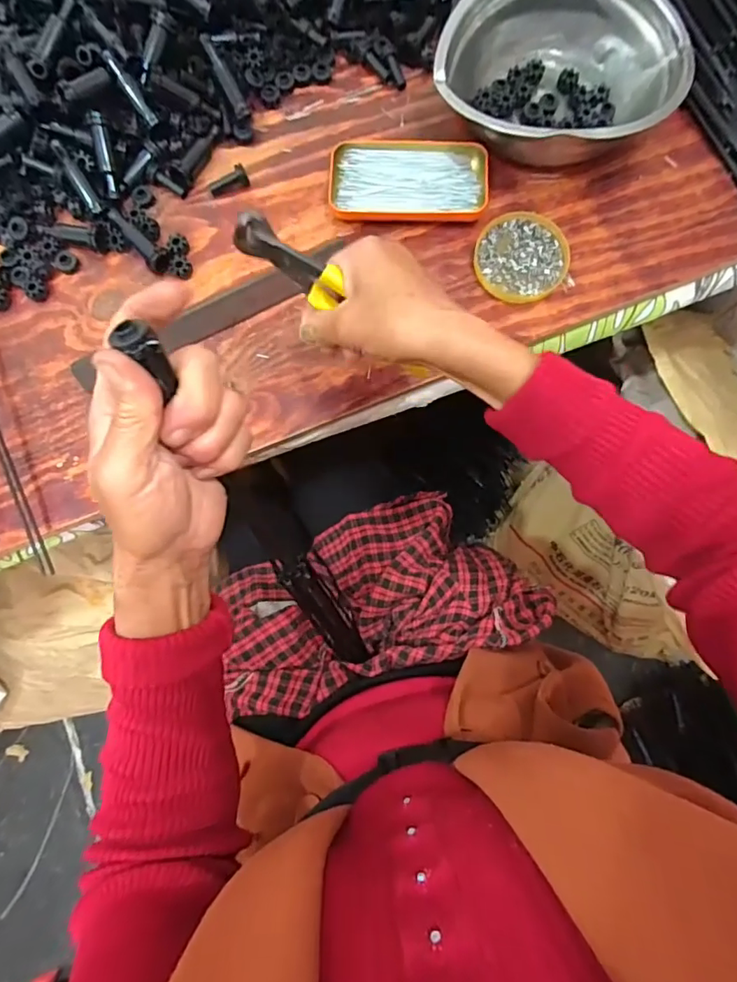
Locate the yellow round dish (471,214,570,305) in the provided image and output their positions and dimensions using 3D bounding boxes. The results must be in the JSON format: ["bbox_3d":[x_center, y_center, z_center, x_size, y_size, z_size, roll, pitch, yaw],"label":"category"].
[{"bbox_3d":[0.139,-0.213,0.455,0.080,0.007,0.084,0,83,1],"label":"yellow round dish"}]

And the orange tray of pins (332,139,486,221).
[{"bbox_3d":[0.037,-0.291,0.462,0.141,0.016,0.080,4,83,2],"label":"orange tray of pins"}]

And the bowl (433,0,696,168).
[{"bbox_3d":[0.171,-0.379,0.443,0.212,0.056,0.145,2,83,2],"label":"bowl"}]

